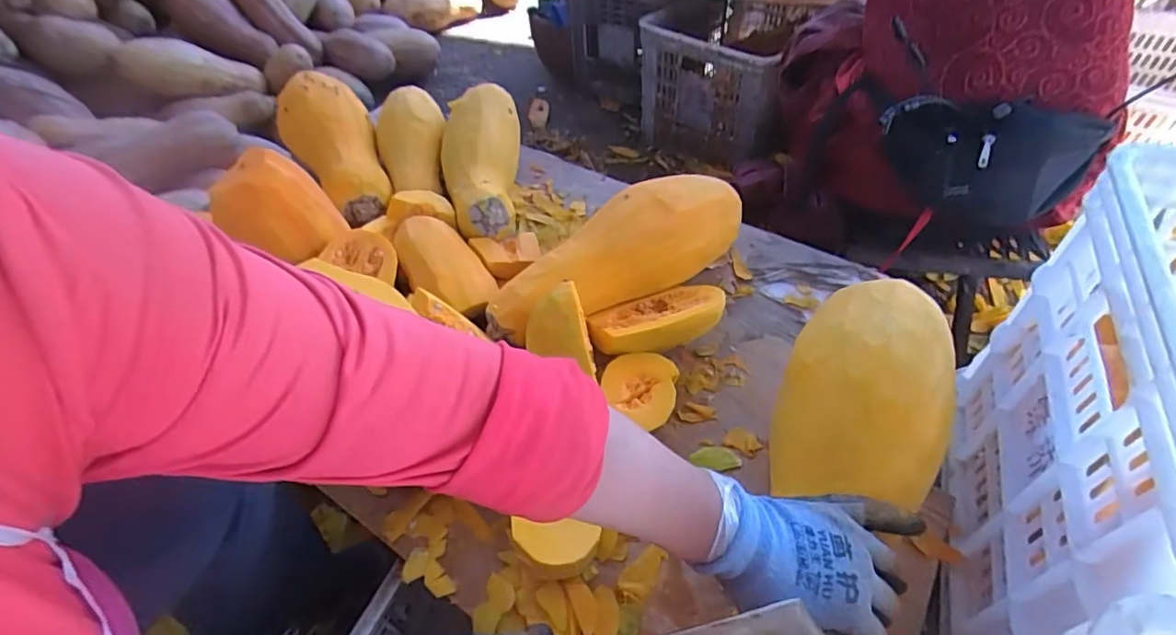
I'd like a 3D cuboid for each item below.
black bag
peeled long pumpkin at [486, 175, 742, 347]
[{"bbox_3d":[0.509,-0.200,0.731,0.246,0.148,0.070,12,51,14],"label":"black bag"},{"bbox_3d":[0.035,-0.080,0.644,0.315,0.104,0.115,-30,54,-20],"label":"peeled long pumpkin"}]

